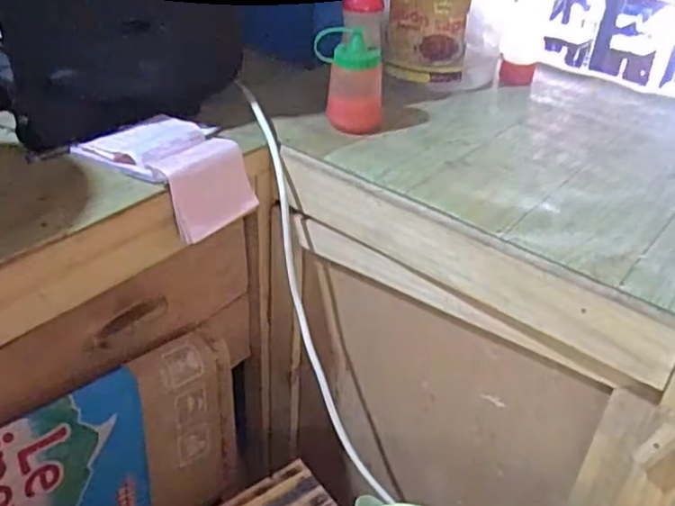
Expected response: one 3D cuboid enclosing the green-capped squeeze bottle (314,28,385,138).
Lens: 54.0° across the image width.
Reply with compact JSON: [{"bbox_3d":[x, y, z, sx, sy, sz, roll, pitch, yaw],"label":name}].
[{"bbox_3d":[0.016,-0.223,0.863,0.084,0.114,0.059,-4,37,-8],"label":"green-capped squeeze bottle"}]

